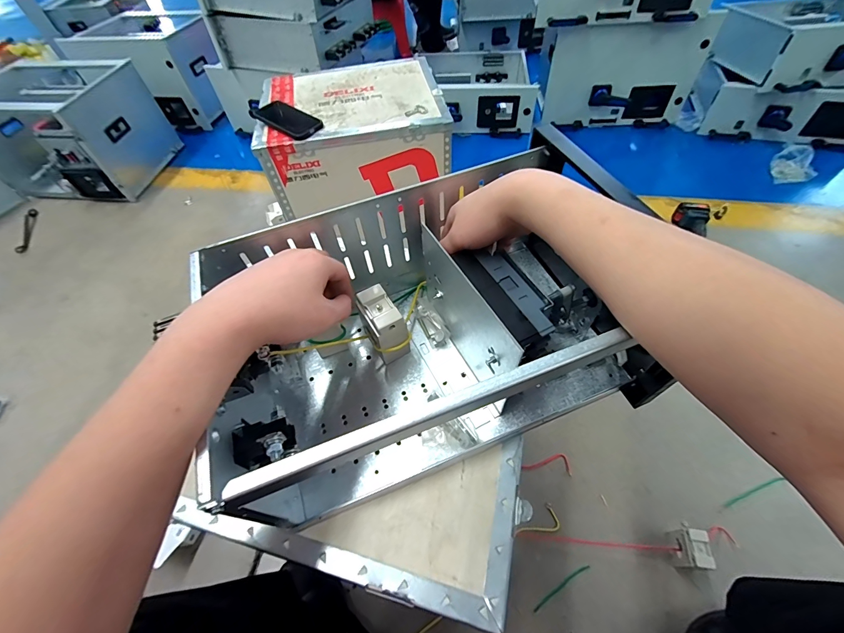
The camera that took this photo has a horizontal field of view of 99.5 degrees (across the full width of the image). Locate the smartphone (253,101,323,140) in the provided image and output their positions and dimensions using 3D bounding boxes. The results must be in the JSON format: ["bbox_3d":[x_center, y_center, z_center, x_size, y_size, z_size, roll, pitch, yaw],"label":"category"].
[{"bbox_3d":[-0.310,-0.457,0.823,0.166,0.014,0.082,33,65,18],"label":"smartphone"}]

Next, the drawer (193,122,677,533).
[{"bbox_3d":[-0.005,0.011,0.386,0.398,0.168,0.248,-20,56,-9],"label":"drawer"}]

